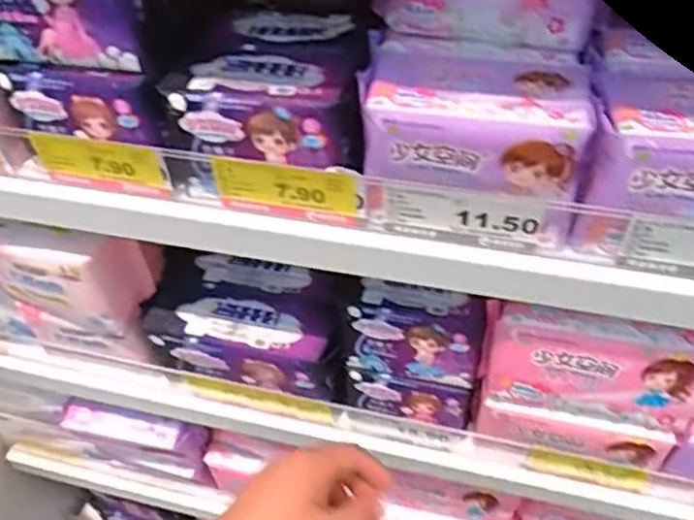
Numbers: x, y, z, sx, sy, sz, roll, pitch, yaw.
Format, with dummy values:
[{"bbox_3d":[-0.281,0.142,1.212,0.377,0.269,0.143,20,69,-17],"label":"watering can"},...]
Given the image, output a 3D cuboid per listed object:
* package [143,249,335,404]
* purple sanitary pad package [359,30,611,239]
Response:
[{"bbox_3d":[-0.088,0.055,0.563,0.162,0.062,0.093,11,47,13],"label":"package"},{"bbox_3d":[0.072,-0.071,0.362,0.126,0.073,0.074,9,47,12],"label":"purple sanitary pad package"}]

